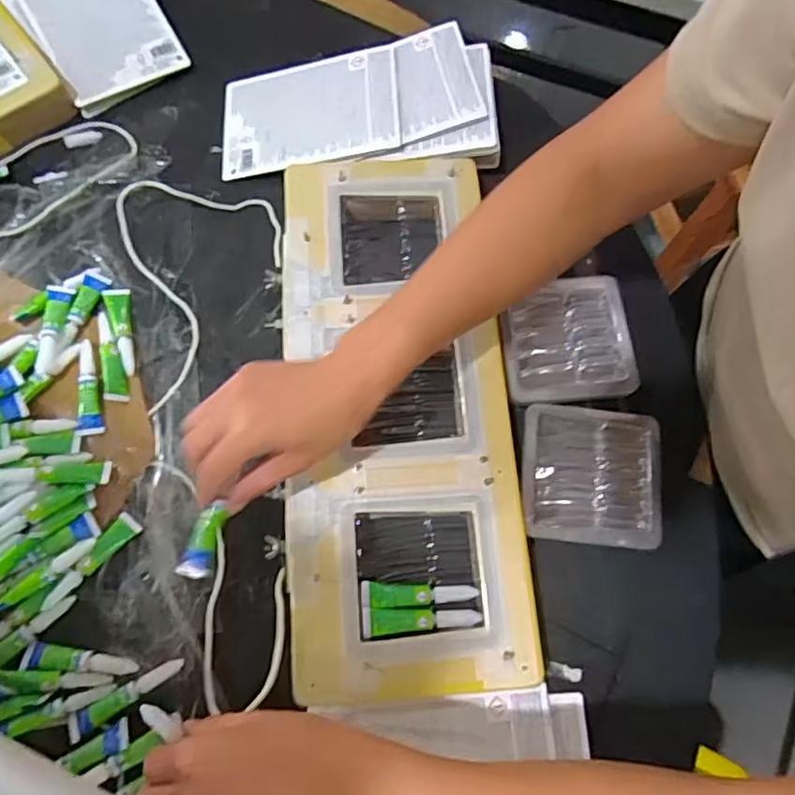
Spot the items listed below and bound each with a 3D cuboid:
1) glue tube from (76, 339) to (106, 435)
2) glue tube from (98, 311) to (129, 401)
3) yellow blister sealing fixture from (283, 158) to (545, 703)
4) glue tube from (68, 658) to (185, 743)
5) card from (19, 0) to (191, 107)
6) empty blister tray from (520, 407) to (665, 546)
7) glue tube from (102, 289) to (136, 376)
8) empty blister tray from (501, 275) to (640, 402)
[{"bbox_3d":[-0.248,-0.009,0.475,0.018,0.010,0.080,-13,73,-5],"label":"glue tube"},{"bbox_3d":[-0.235,-0.034,0.487,0.018,0.008,0.080,-16,73,-6],"label":"glue tube"},{"bbox_3d":[0.000,-0.004,0.463,0.169,0.017,0.423,-4,72,-2],"label":"yellow blister sealing fixture"},{"bbox_3d":[-0.190,0.208,0.417,0.083,0.008,0.016,-30,75,-10],"label":"glue tube"},{"bbox_3d":[-0.292,-0.375,0.578,0.115,0.011,0.165,-30,87,-14],"label":"card"},{"bbox_3d":[0.151,0.060,0.464,0.105,0.012,0.103,5,72,1],"label":"empty blister tray"},{"bbox_3d":[-0.231,-0.056,0.497,0.019,0.012,0.083,-15,73,-5],"label":"glue tube"},{"bbox_3d":[0.141,-0.048,0.491,0.106,0.013,0.102,-2,72,-2],"label":"empty blister tray"}]

